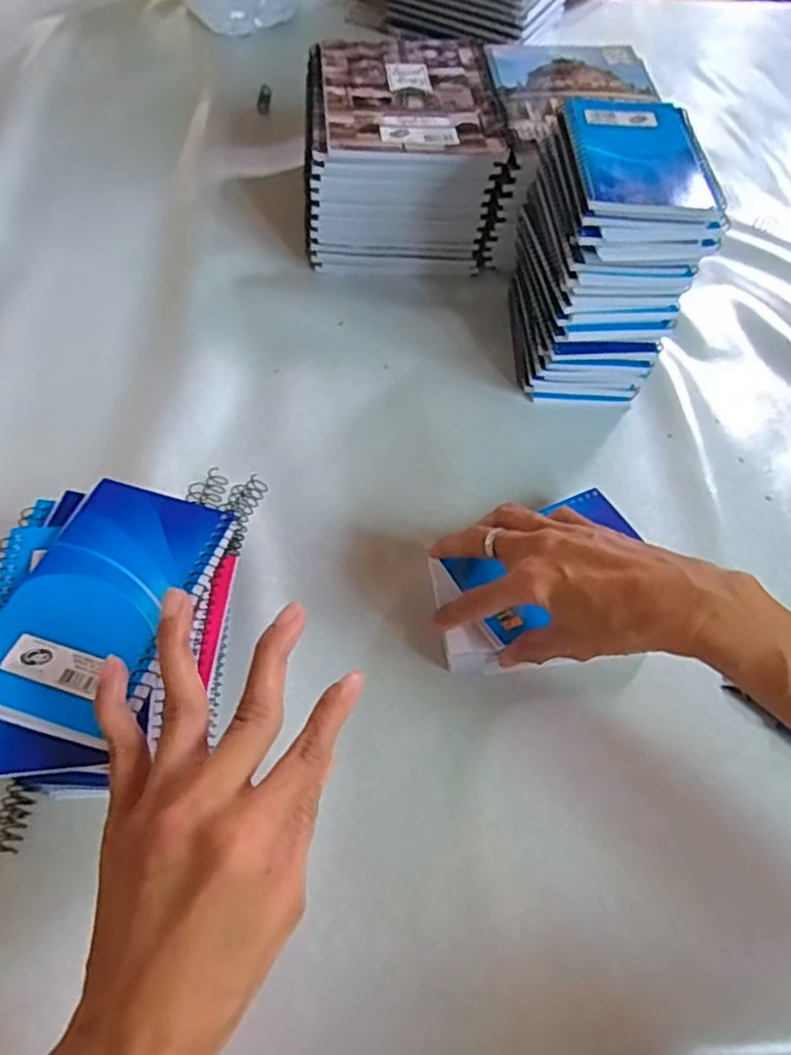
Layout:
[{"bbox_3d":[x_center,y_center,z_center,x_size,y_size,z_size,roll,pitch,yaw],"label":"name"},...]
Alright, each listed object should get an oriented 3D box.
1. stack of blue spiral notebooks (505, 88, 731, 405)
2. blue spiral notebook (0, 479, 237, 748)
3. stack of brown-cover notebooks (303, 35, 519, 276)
[{"bbox_3d":[0.158,-0.203,0.531,0.097,0.171,0.131,0,56,-5],"label":"stack of blue spiral notebooks"},{"bbox_3d":[-0.143,0.034,0.339,0.084,0.012,0.132,16,56,6],"label":"blue spiral notebook"},{"bbox_3d":[0.005,-0.348,0.650,0.169,0.117,0.194,0,56,-5],"label":"stack of brown-cover notebooks"}]

